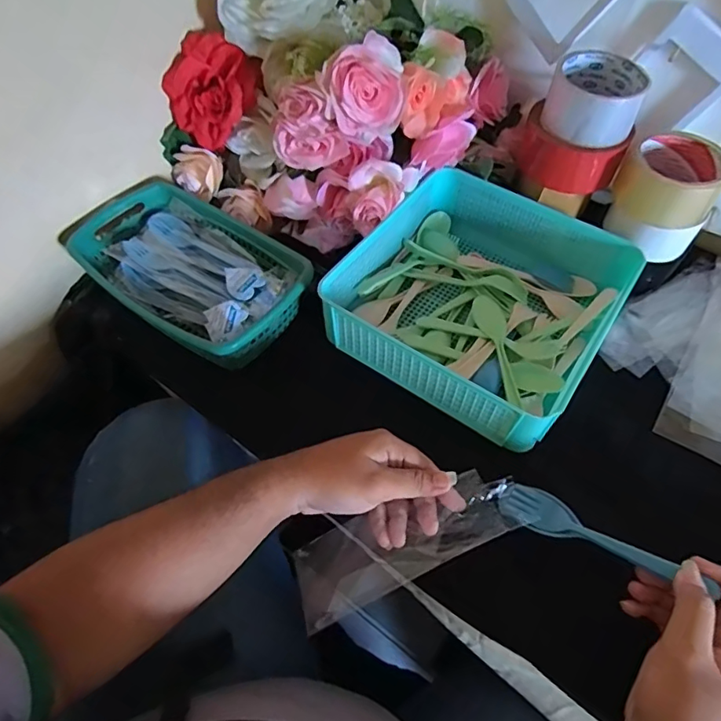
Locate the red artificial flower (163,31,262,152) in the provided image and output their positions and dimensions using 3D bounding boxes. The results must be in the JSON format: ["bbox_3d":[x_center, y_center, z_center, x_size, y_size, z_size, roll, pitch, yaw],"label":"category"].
[{"bbox_3d":[-0.166,-0.302,0.568,0.090,0.108,0.058,38,24,-17],"label":"red artificial flower"}]

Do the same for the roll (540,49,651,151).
[{"bbox_3d":[0.230,-0.257,0.503,0.085,0.052,0.081,19,57,12],"label":"roll"}]

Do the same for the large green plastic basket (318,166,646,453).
[{"bbox_3d":[0.132,-0.078,0.540,0.245,0.071,0.278,30,60,18],"label":"large green plastic basket"}]

